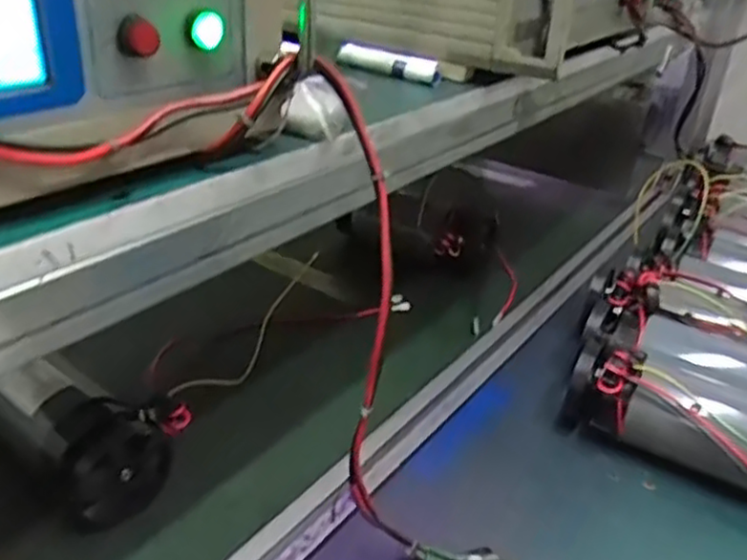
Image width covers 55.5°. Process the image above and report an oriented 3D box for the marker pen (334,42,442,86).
[{"bbox_3d":[0.014,-0.188,0.613,0.103,0.017,0.021,21,33,29],"label":"marker pen"}]

